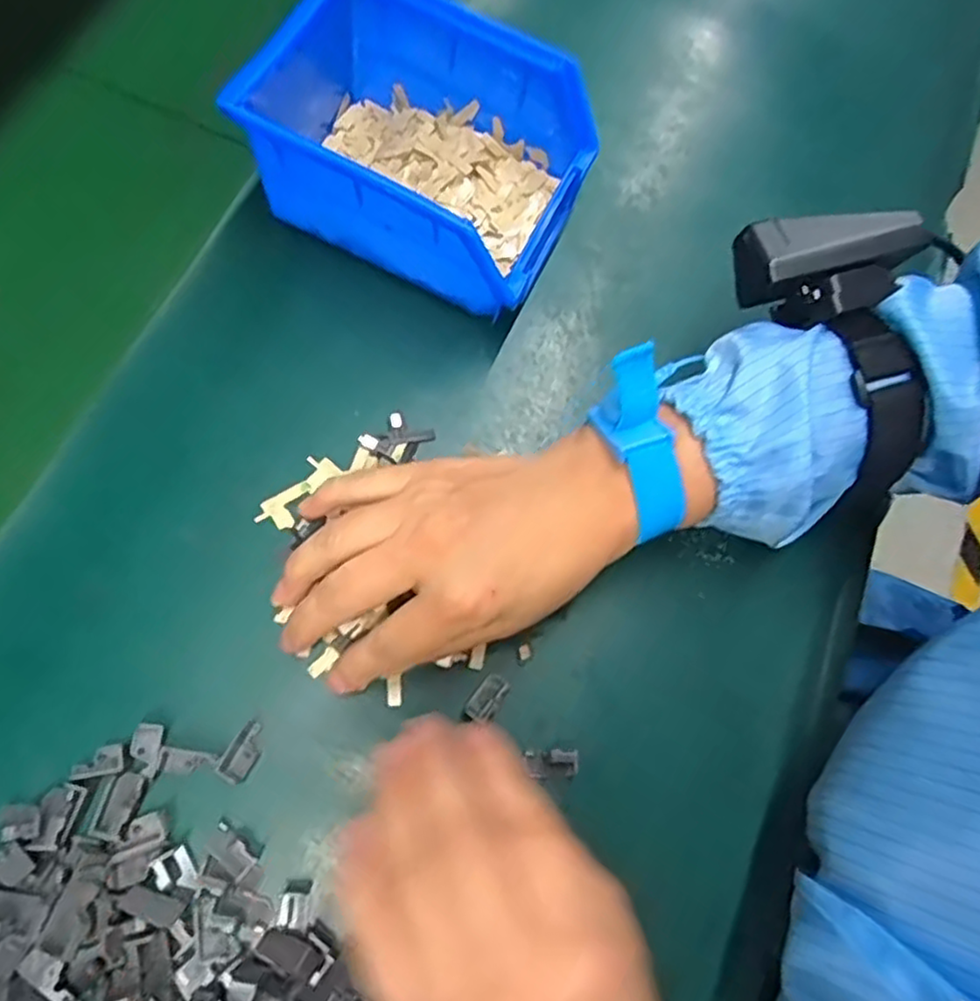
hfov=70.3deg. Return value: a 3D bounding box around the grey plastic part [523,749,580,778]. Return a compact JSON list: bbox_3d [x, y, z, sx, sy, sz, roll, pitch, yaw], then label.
[{"bbox_3d":[0.026,0.109,0.288,0.020,0.012,0.010,1,72,-5],"label":"grey plastic part"}]

